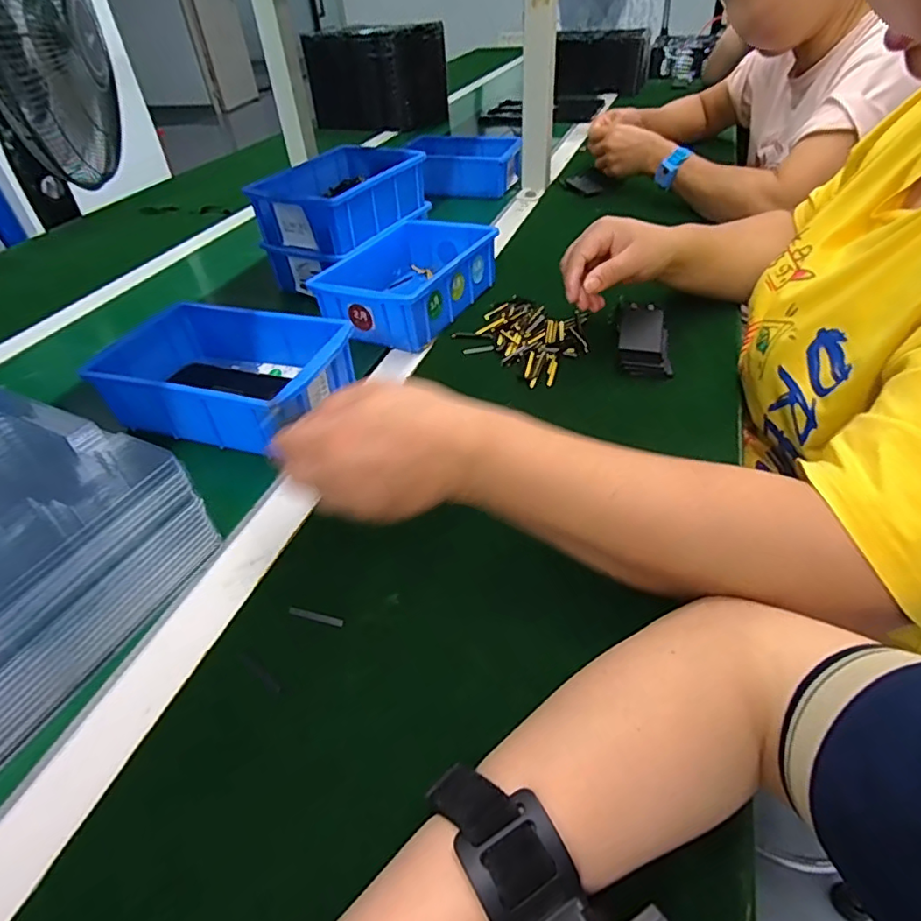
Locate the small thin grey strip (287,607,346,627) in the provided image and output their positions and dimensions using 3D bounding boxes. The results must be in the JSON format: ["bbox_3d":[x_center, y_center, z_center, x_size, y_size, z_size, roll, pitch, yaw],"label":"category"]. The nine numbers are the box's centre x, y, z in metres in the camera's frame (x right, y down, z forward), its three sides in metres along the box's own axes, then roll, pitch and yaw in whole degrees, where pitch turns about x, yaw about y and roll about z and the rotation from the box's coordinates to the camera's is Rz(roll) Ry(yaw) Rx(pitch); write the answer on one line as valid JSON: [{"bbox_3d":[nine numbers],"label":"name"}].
[{"bbox_3d":[-0.088,0.095,0.341,0.035,0.004,0.005,11,44,13],"label":"small thin grey strip"}]

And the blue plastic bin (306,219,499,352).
[{"bbox_3d":[-0.051,-0.198,0.616,0.124,0.062,0.193,15,45,21],"label":"blue plastic bin"}]

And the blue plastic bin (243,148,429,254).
[{"bbox_3d":[-0.140,-0.317,0.672,0.134,0.059,0.199,14,45,20],"label":"blue plastic bin"}]

